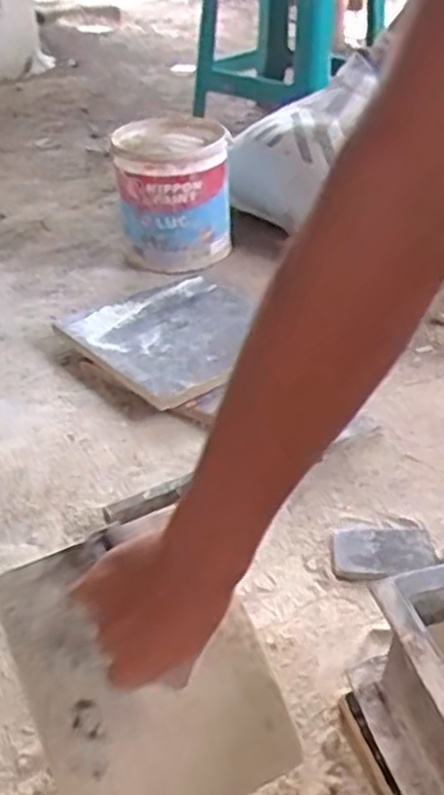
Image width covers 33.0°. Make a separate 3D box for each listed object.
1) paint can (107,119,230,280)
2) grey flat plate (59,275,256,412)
[{"bbox_3d":[-0.077,-0.318,1.194,0.172,0.196,0.212,-2,37,-5],"label":"paint can"},{"bbox_3d":[-0.054,-0.087,0.992,0.248,0.017,0.258,-22,41,-32],"label":"grey flat plate"}]

